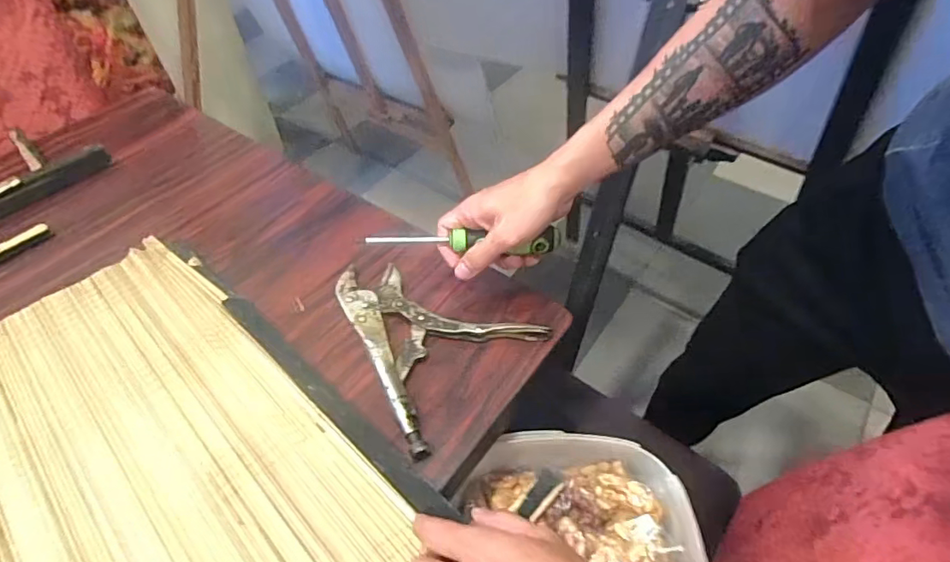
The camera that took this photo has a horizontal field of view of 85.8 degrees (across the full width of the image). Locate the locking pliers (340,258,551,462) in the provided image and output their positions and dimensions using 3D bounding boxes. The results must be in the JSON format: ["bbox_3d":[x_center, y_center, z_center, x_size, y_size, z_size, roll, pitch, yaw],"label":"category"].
[{"bbox_3d":[-0.061,0.046,0.492,0.202,0.019,0.159,36,61,27],"label":"locking pliers"}]

